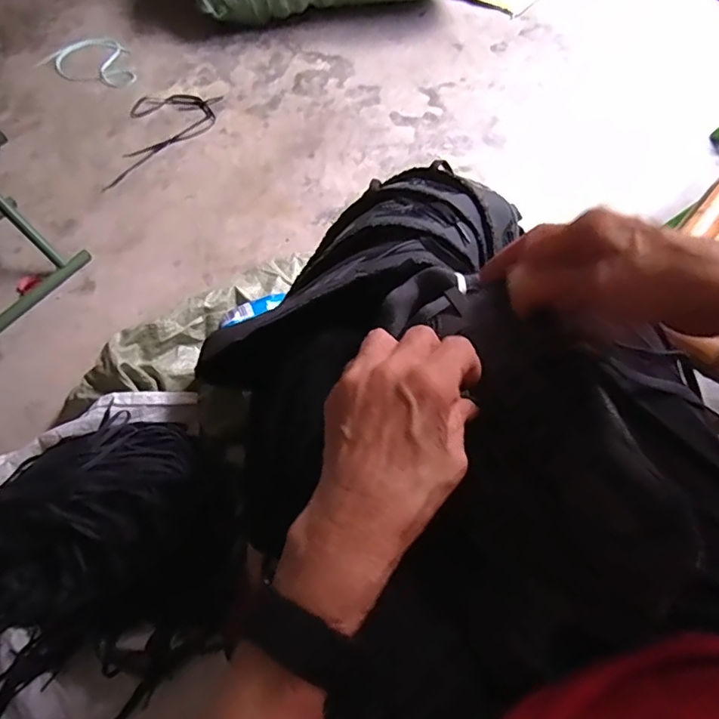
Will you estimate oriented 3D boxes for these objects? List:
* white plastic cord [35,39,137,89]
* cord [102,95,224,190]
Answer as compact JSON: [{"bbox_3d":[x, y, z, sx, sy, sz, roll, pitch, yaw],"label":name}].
[{"bbox_3d":[-0.674,-0.774,1.359,0.229,0.031,0.196,31,66,17],"label":"white plastic cord"},{"bbox_3d":[-0.450,-0.513,1.240,0.210,0.016,0.312,0,62,0],"label":"cord"}]

